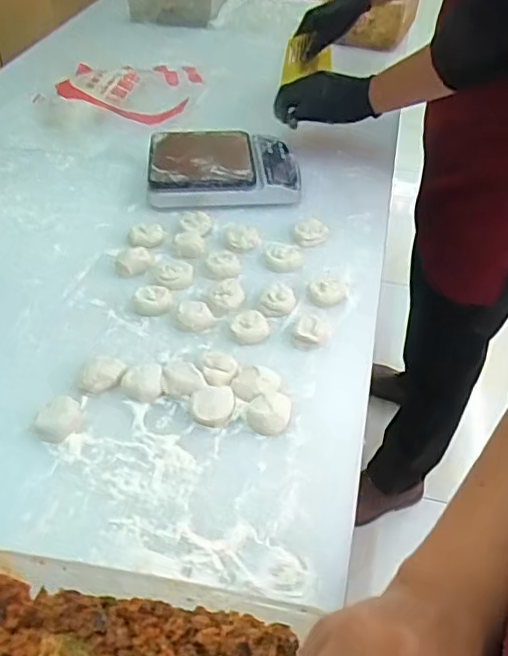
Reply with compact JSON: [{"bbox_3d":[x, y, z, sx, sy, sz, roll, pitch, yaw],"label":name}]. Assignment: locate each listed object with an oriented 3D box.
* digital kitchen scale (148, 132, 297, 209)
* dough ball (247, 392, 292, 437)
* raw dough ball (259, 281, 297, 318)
[{"bbox_3d":[-0.047,-0.245,0.874,0.212,0.045,0.164,-4,44,-4],"label":"digital kitchen scale"},{"bbox_3d":[0.015,0.080,0.566,0.040,0.017,0.045,5,45,5],"label":"dough ball"},{"bbox_3d":[0.028,-0.034,0.687,0.040,0.021,0.044,0,44,0],"label":"raw dough ball"}]

